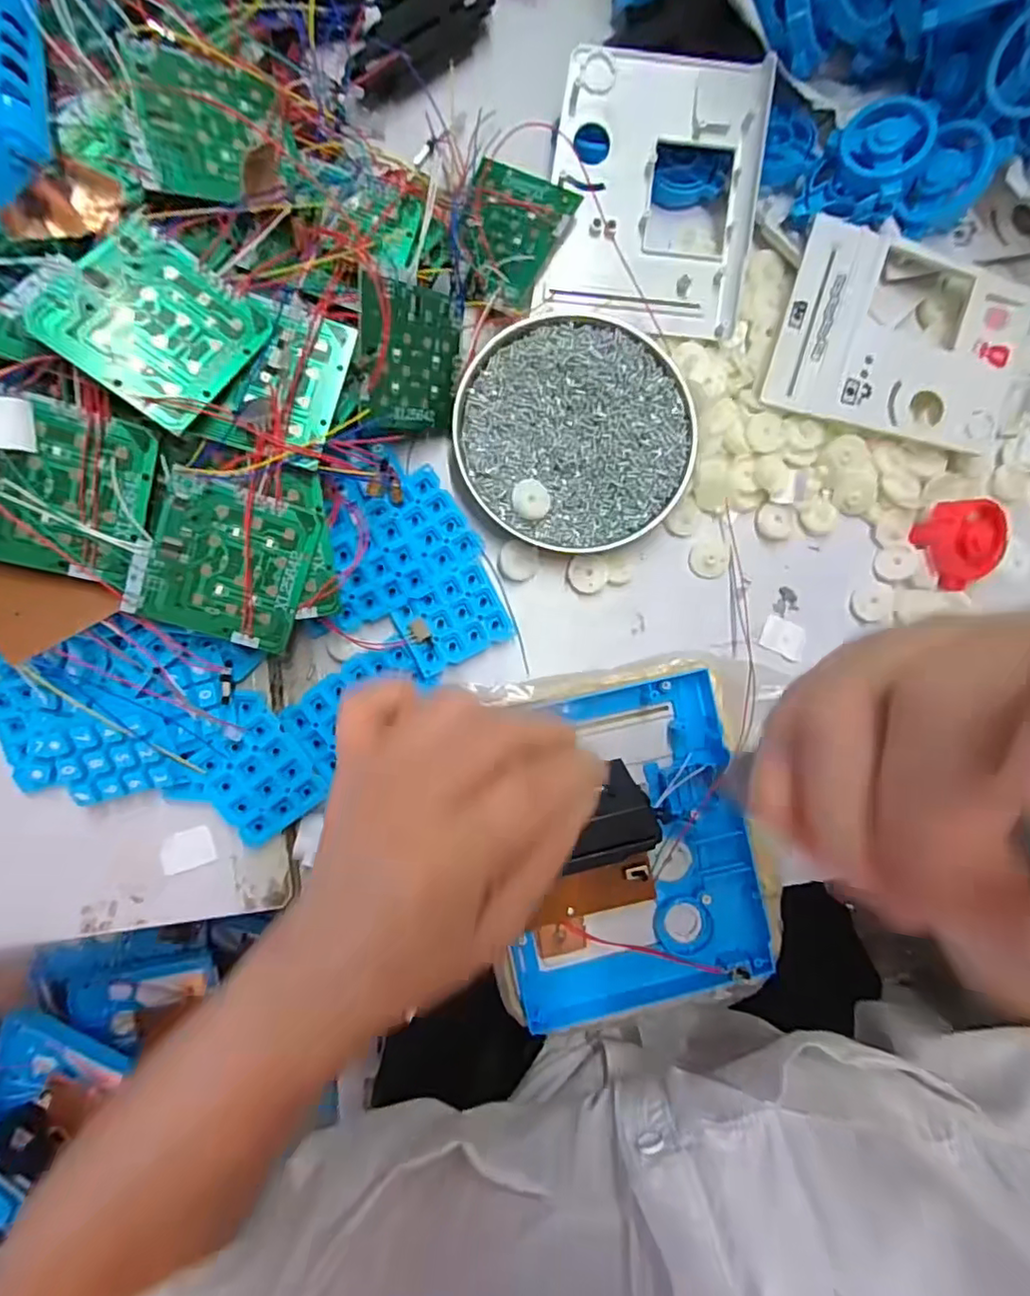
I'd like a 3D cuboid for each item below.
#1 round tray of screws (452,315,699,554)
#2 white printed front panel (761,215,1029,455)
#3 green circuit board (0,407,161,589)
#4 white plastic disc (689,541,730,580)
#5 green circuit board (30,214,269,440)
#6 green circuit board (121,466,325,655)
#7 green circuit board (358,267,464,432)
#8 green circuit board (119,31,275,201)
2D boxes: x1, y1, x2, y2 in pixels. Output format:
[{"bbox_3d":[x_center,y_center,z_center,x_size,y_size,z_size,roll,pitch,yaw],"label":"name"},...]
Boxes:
[{"bbox_3d":[0.035,-0.124,0.343,0.133,0.017,0.128,0,88,-4],"label":"round tray of screws"},{"bbox_3d":[0.228,-0.181,0.348,0.144,0.017,0.111,14,87,-4],"label":"white printed front panel"},{"bbox_3d":[-0.201,-0.068,0.254,0.070,0.005,0.072,15,100,-21],"label":"green circuit board"},{"bbox_3d":[0.118,-0.054,0.357,0.024,0.004,0.023,0,88,-4],"label":"white plastic disc"},{"bbox_3d":[-0.151,-0.137,0.248,0.067,0.004,0.070,36,68,-17],"label":"green circuit board"},{"bbox_3d":[-0.137,-0.040,0.279,0.073,0.005,0.072,18,100,-15],"label":"green circuit board"},{"bbox_3d":[-0.053,-0.151,0.310,0.004,0.071,0.068,22,117,28],"label":"green circuit board"},{"bbox_3d":[-0.141,-0.239,0.270,0.060,0.004,0.071,-9,85,-30],"label":"green circuit board"}]

